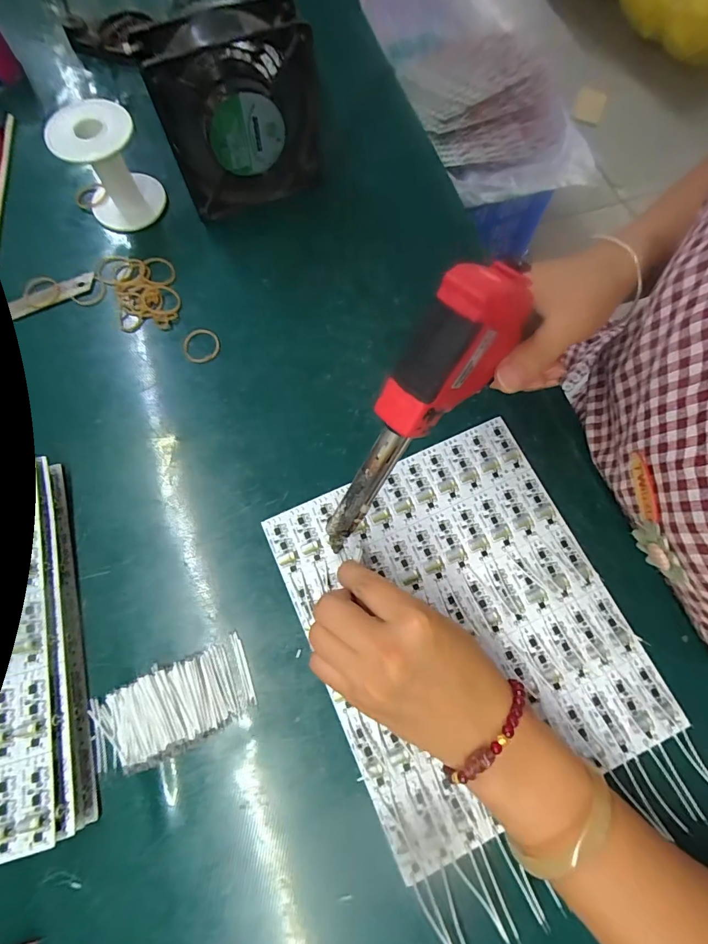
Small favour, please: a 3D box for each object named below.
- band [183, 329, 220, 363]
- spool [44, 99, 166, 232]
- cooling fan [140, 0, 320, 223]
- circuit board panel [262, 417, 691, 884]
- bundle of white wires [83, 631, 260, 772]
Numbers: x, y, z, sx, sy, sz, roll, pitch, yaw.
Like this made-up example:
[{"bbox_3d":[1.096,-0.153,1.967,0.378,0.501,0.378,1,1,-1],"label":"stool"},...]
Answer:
[{"bbox_3d":[-0.126,-0.105,0.349,0.030,0.004,0.031,-6,73,-2],"label":"band"},{"bbox_3d":[-0.205,-0.256,0.358,0.066,0.074,0.059,-30,75,-9],"label":"spool"},{"bbox_3d":[-0.087,-0.274,0.338,0.119,0.133,0.046,-18,73,-6],"label":"cooling fan"},{"bbox_3d":[0.072,0.096,0.286,0.196,0.007,0.228,-23,74,-7],"label":"circuit board panel"},{"bbox_3d":[-0.116,0.148,0.267,0.100,0.012,0.050,-26,74,-8],"label":"bundle of white wires"}]

